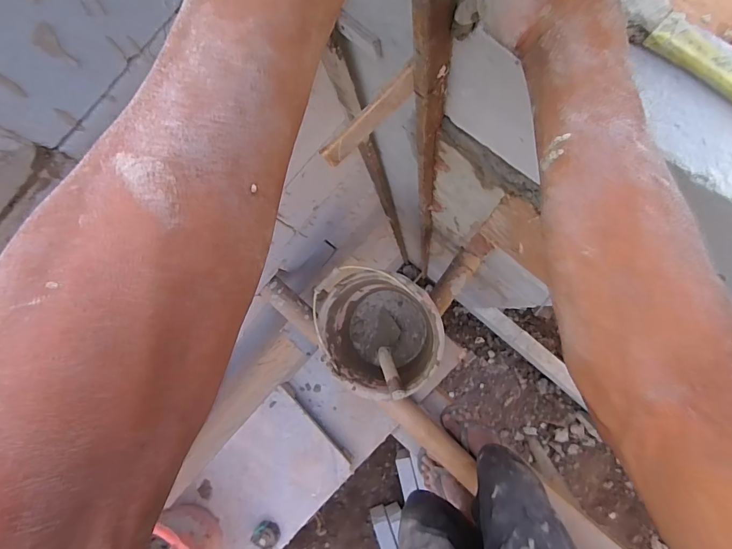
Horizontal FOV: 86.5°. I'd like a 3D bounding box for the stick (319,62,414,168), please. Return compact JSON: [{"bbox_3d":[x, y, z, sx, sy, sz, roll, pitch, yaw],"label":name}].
[{"bbox_3d":[0.004,-0.169,0.426,0.127,0.035,0.013,-42,81,2],"label":"stick"}]

